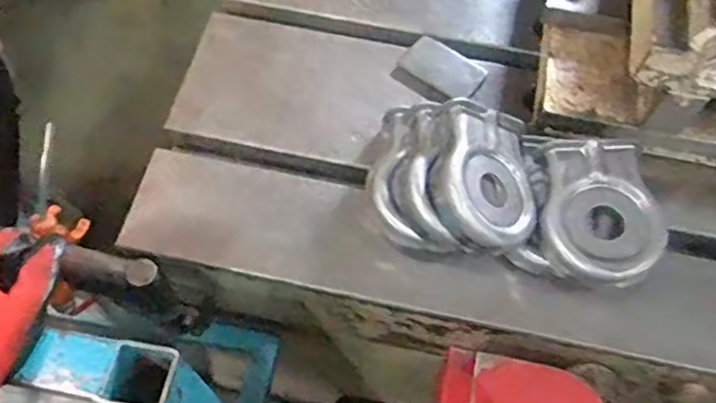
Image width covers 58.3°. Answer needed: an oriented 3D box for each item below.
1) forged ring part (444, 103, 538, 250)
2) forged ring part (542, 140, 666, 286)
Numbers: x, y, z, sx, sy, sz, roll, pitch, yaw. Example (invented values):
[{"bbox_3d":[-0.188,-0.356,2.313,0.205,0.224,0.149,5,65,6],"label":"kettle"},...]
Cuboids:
[{"bbox_3d":[0.104,-0.018,0.551,0.090,0.042,0.124,15,63,-26],"label":"forged ring part"},{"bbox_3d":[0.205,0.009,0.535,0.093,0.030,0.121,2,63,-1],"label":"forged ring part"}]

